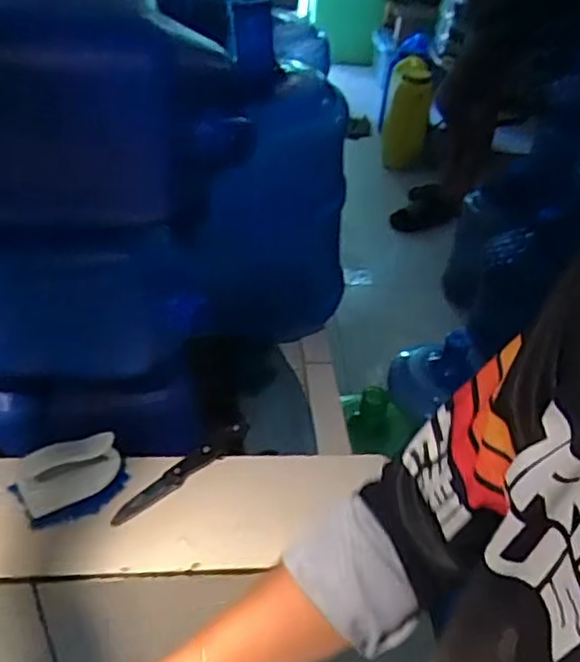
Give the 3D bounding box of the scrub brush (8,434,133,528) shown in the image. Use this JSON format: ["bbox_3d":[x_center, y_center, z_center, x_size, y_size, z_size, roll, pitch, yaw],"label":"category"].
[{"bbox_3d":[-0.212,0.138,0.655,0.105,0.064,0.061,-12,43,-20],"label":"scrub brush"}]

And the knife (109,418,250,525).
[{"bbox_3d":[-0.109,0.144,0.710,0.022,0.009,0.174,34,47,29],"label":"knife"}]

